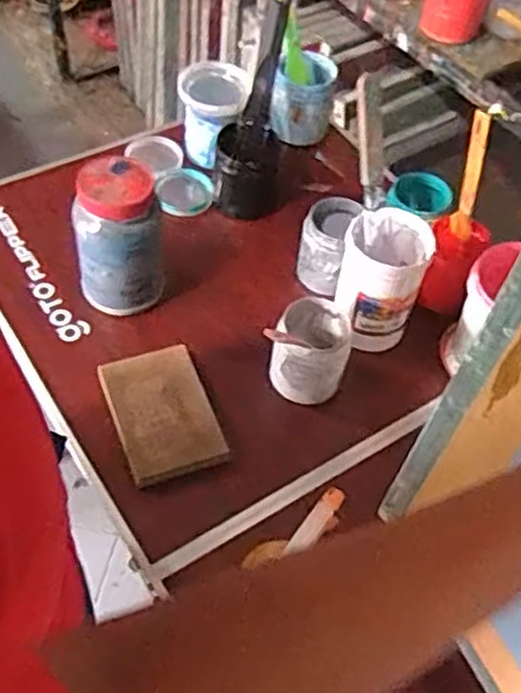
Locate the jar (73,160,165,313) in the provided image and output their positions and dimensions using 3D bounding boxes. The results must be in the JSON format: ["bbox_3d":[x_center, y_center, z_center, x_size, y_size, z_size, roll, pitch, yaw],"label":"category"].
[{"bbox_3d":[-0.161,-0.123,0.871,0.097,0.169,0.077,-1,54,-5],"label":"jar"}]

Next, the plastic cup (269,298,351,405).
[{"bbox_3d":[0.058,0.002,0.862,0.084,0.090,0.098,13,54,5],"label":"plastic cup"}]

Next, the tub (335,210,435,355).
[{"bbox_3d":[0.139,-0.069,0.895,0.097,0.153,0.104,16,54,7],"label":"tub"}]

